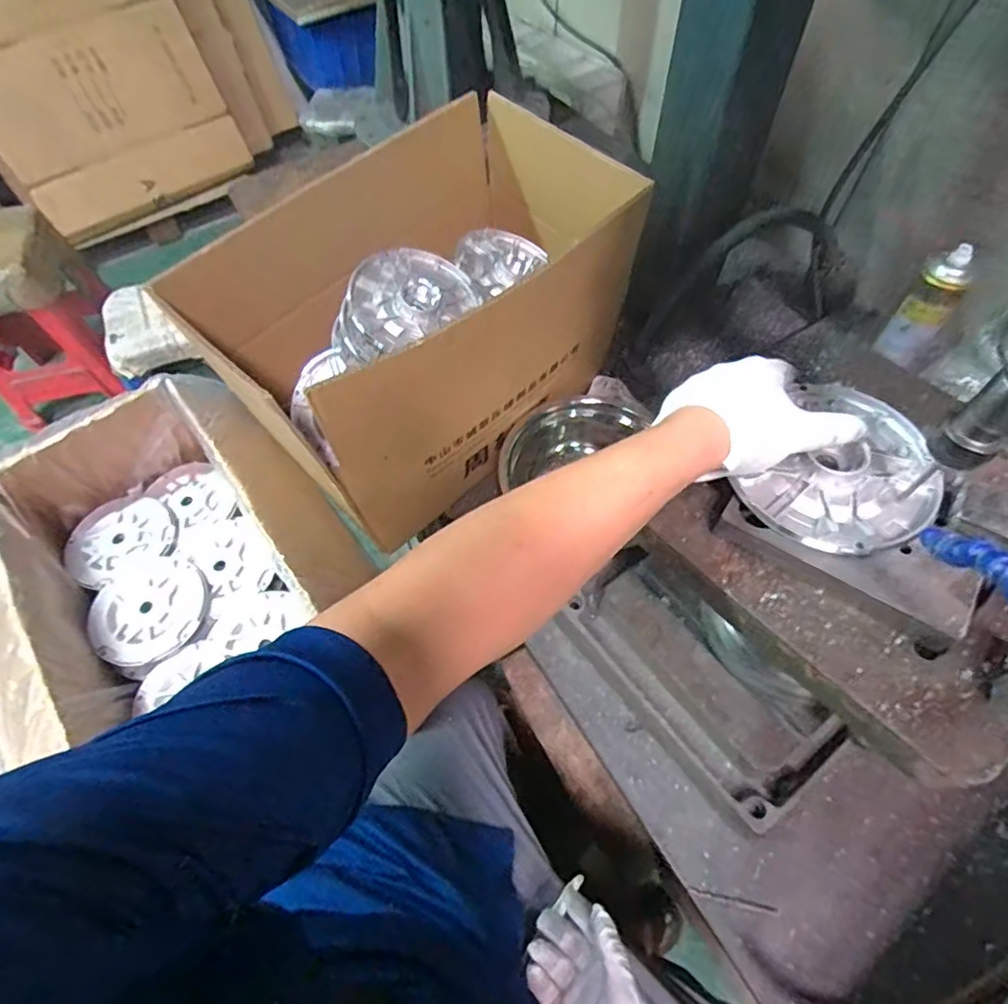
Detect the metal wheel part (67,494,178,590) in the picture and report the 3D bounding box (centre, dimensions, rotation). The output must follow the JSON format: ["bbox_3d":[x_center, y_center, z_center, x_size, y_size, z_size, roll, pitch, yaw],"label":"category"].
[{"bbox_3d":[-0.524,0.047,0.794,0.133,0.020,0.122,-28,62,-14],"label":"metal wheel part"}]

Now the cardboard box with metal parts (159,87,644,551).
[{"bbox_3d":[-0.089,-0.224,0.729,0.465,0.273,0.291,-40,66,-19],"label":"cardboard box with metal parts"}]

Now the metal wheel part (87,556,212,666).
[{"bbox_3d":[-0.447,0.133,0.731,0.136,0.025,0.140,8,60,7],"label":"metal wheel part"}]

